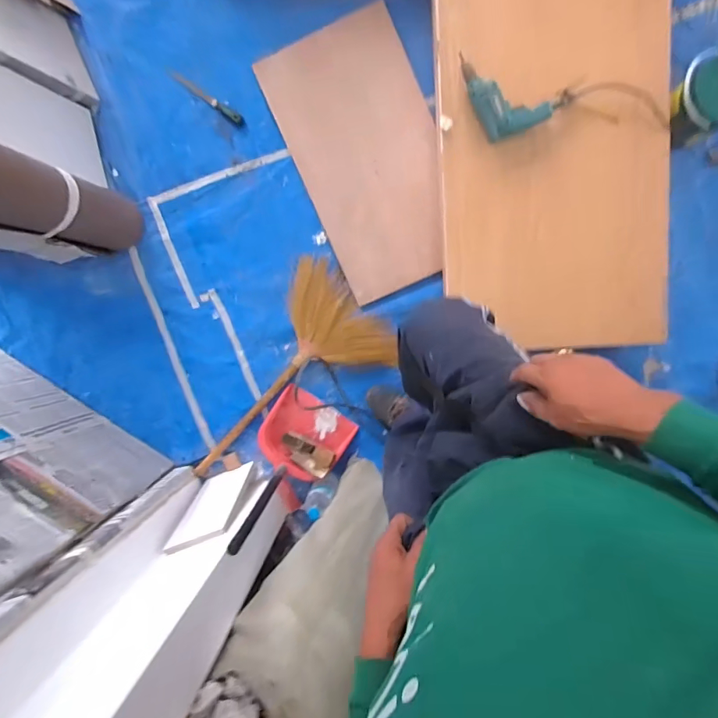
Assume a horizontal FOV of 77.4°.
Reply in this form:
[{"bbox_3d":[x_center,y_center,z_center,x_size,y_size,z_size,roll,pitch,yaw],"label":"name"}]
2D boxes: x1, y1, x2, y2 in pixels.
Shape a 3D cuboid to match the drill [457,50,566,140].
[{"bbox_3d":[0.372,-0.676,1.188,0.277,0.060,0.159,27,97,1],"label":"drill"}]

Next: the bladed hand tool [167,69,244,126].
[{"bbox_3d":[-0.490,-0.832,1.436,0.269,0.026,0.032,33,97,0],"label":"bladed hand tool"}]

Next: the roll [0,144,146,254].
[{"bbox_3d":[-0.816,-0.410,1.184,0.160,0.640,0.183,18,97,2],"label":"roll"}]

